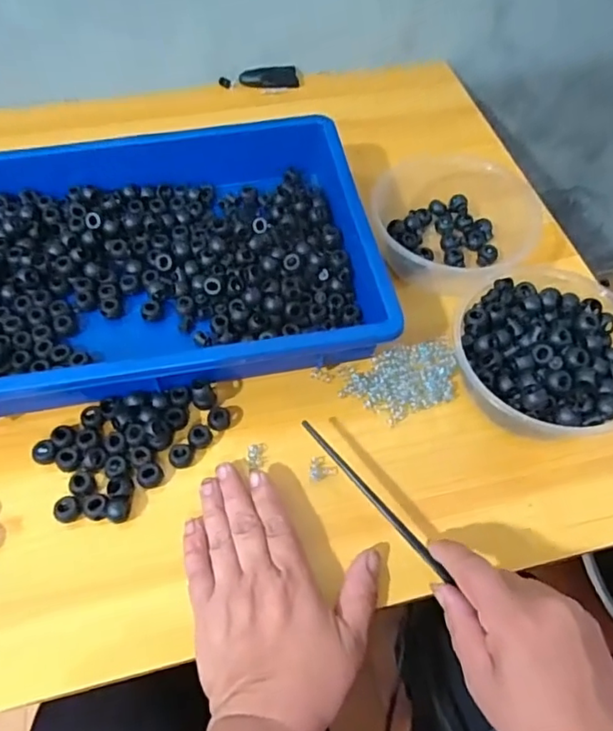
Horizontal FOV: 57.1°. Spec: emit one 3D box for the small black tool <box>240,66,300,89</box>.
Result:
[{"bbox_3d":[-0.044,-0.334,0.651,0.066,0.019,0.022,5,57,0],"label":"small black tool"}]

